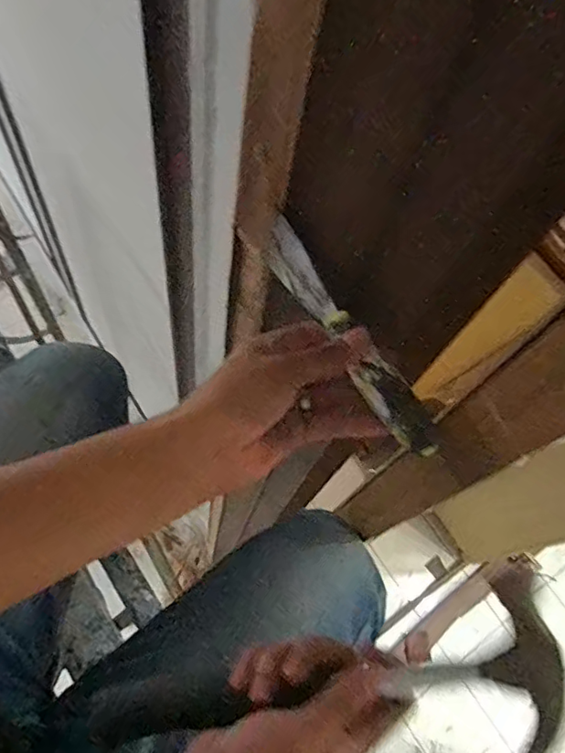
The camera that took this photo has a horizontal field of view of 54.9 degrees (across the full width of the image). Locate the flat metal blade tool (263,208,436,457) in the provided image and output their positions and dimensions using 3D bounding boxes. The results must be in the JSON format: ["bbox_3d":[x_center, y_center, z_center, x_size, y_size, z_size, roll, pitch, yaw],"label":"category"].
[{"bbox_3d":[0.039,-0.029,0.362,0.019,0.048,0.188,-29,67,-12],"label":"flat metal blade tool"}]

